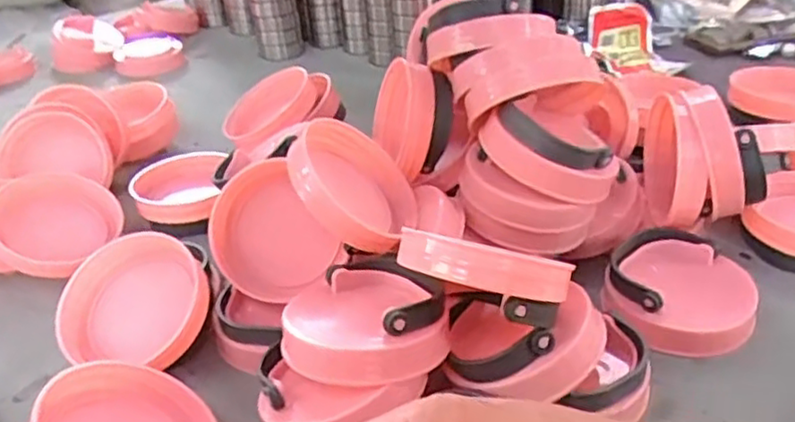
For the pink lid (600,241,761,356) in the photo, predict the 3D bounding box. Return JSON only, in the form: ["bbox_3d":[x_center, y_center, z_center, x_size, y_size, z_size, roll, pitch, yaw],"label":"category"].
[{"bbox_3d":[0.191,0.060,0.461,0.093,0.037,0.086,-3,33,2],"label":"pink lid"}]

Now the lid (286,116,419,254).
[{"bbox_3d":[-0.028,-0.016,0.453,0.098,0.020,0.099,35,32,-26],"label":"lid"}]

